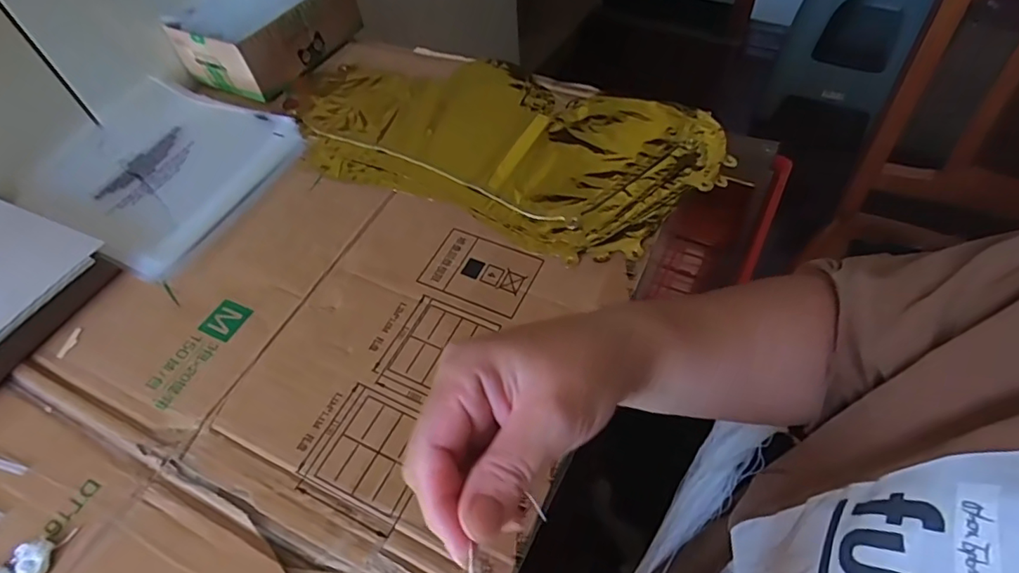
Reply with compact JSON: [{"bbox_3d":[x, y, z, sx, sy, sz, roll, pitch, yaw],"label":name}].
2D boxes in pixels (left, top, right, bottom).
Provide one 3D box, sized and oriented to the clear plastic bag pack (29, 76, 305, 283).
[{"bbox_3d":[-0.354,-0.125,0.560,0.226,0.016,0.208,23,59,19],"label":"clear plastic bag pack"}]

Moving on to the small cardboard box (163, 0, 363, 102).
[{"bbox_3d":[-0.284,-0.313,0.648,0.134,0.066,0.181,24,60,20],"label":"small cardboard box"}]

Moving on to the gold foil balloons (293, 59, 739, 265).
[{"bbox_3d":[-0.022,-0.159,0.568,0.439,0.021,0.230,22,59,19],"label":"gold foil balloons"}]

